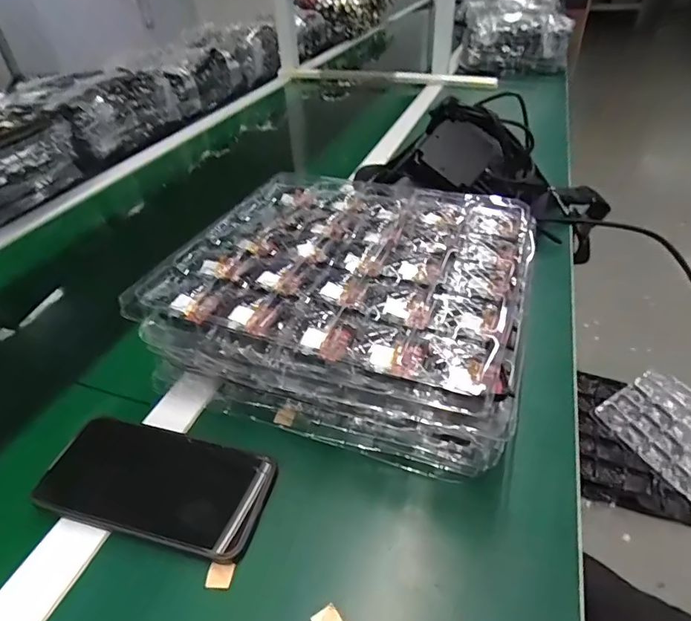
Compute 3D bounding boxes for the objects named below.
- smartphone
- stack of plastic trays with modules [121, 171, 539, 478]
[{"bbox_3d":[-0.134,0.121,0.330,0.156,0.011,0.077,10,41,11],"label":"smartphone"},{"bbox_3d":[0.008,-0.014,0.431,0.291,0.103,0.264,11,41,17],"label":"stack of plastic trays with modules"}]

